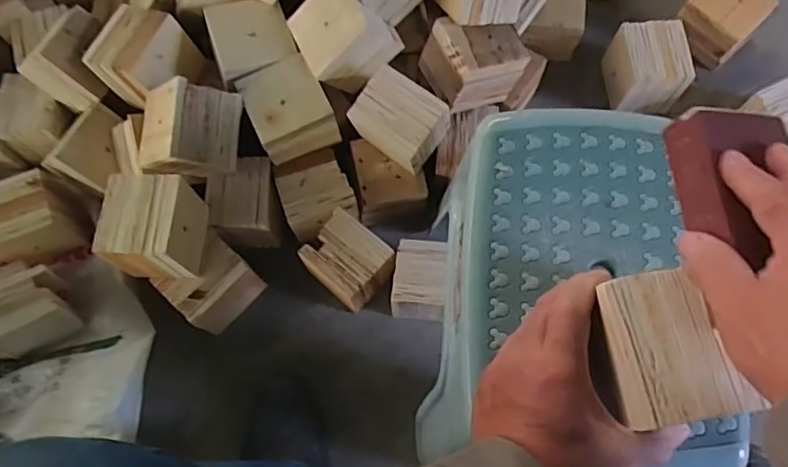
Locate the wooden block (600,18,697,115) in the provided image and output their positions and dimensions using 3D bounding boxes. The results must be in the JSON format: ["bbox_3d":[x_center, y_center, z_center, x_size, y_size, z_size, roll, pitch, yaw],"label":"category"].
[{"bbox_3d":[0.353,-0.227,0.817,0.088,0.090,0.107,-2,72,1],"label":"wooden block"}]

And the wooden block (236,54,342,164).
[{"bbox_3d":[-0.131,-0.152,0.719,0.093,0.069,0.105,-25,73,-7],"label":"wooden block"}]

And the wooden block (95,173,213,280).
[{"bbox_3d":[-0.276,-0.006,0.664,0.092,0.085,0.103,1,72,2],"label":"wooden block"}]

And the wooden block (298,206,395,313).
[{"bbox_3d":[-0.059,0.039,0.735,0.092,0.086,0.086,43,78,13],"label":"wooden block"}]

